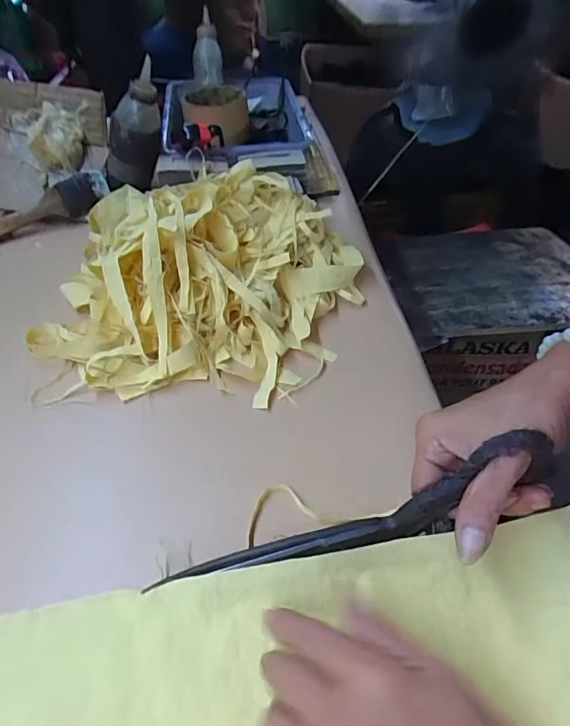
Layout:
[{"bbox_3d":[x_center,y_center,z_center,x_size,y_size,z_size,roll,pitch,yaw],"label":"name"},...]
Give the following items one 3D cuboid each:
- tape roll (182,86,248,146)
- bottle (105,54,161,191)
[{"bbox_3d":[-0.086,-0.327,0.644,0.081,0.059,0.090,11,47,9],"label":"tape roll"},{"bbox_3d":[-0.157,-0.246,0.511,0.045,0.133,0.051,-2,41,-36],"label":"bottle"}]

